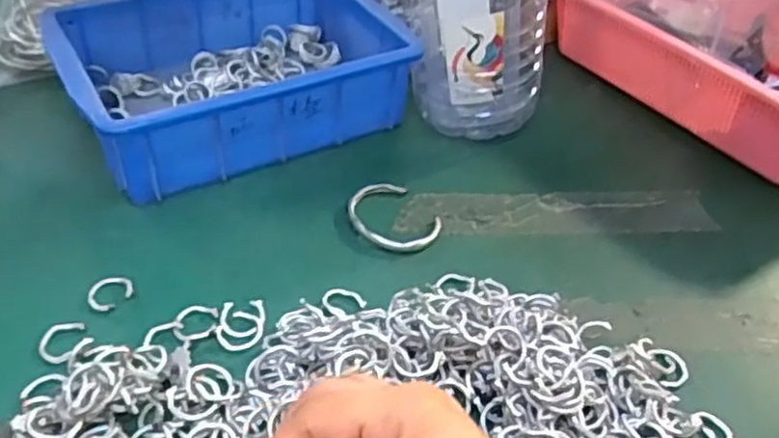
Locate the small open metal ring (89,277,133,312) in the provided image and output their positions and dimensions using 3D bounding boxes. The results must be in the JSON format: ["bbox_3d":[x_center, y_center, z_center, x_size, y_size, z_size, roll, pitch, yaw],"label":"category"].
[{"bbox_3d":[-0.168,0.044,0.413,0.022,0.007,0.026,26,45,20],"label":"small open metal ring"}]

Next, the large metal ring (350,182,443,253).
[{"bbox_3d":[0.001,-0.002,0.473,0.053,0.007,0.067,-25,51,-31],"label":"large metal ring"}]

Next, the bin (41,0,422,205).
[{"bbox_3d":[-0.122,-0.115,0.540,0.240,0.076,0.174,-20,48,-27],"label":"bin"}]

